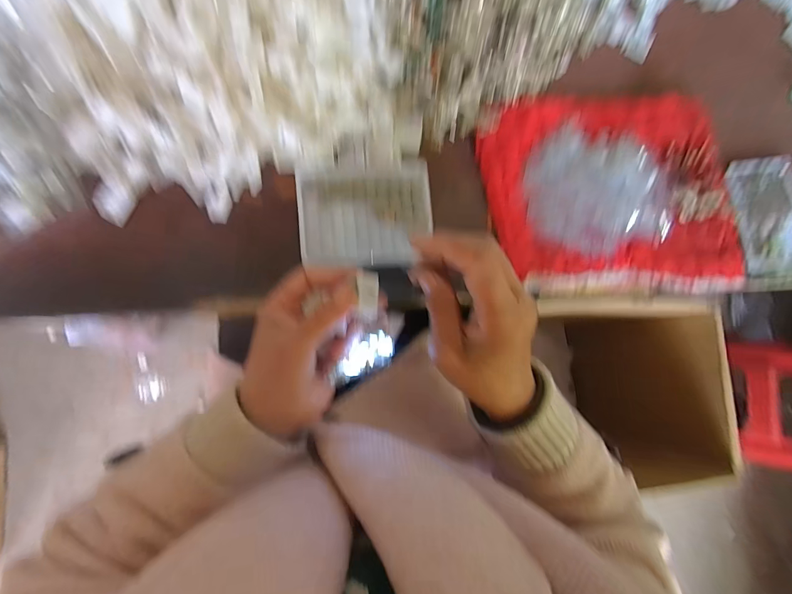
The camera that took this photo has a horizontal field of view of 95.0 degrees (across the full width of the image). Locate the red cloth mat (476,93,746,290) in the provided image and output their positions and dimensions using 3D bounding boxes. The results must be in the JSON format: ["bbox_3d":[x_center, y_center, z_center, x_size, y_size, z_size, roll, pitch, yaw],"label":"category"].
[{"bbox_3d":[0.251,-0.122,0.417,0.306,0.019,0.225,-3,86,-9],"label":"red cloth mat"}]

